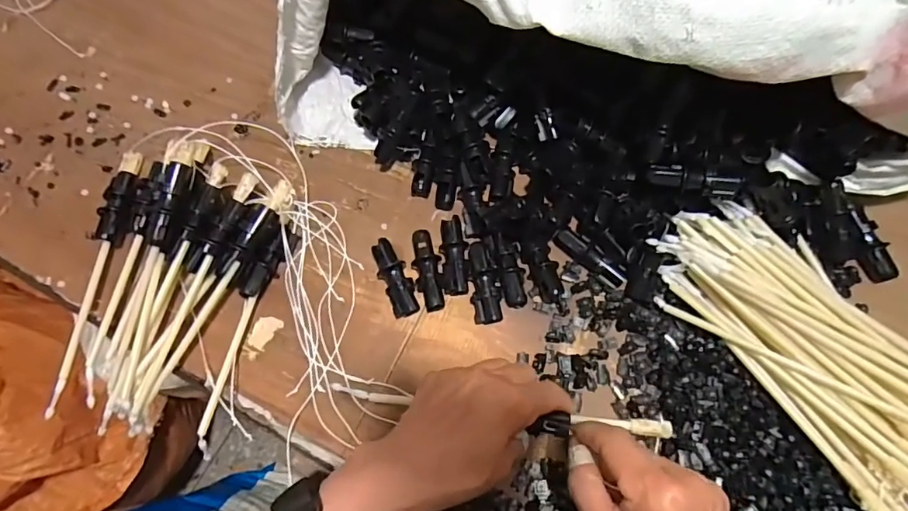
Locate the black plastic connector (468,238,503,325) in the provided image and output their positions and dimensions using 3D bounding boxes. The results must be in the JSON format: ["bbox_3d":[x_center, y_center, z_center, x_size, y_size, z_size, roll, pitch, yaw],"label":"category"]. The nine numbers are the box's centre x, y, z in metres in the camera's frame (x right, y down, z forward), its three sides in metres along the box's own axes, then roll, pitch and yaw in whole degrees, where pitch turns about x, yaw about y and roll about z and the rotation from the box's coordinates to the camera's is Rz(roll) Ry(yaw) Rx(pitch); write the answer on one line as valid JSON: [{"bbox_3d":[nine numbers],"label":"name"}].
[{"bbox_3d":[0.025,0.023,0.422,0.024,0.019,0.068,-11,73,-2],"label":"black plastic connector"}]

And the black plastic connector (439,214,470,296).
[{"bbox_3d":[0.001,0.000,0.428,0.022,0.021,0.066,-2,73,1],"label":"black plastic connector"}]

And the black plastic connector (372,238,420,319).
[{"bbox_3d":[-0.049,0.019,0.421,0.023,0.022,0.066,-23,74,-6],"label":"black plastic connector"}]

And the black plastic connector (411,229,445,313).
[{"bbox_3d":[-0.022,0.013,0.424,0.022,0.023,0.067,-10,73,-2],"label":"black plastic connector"}]

